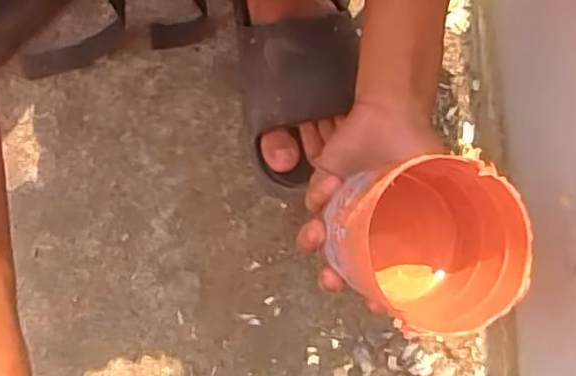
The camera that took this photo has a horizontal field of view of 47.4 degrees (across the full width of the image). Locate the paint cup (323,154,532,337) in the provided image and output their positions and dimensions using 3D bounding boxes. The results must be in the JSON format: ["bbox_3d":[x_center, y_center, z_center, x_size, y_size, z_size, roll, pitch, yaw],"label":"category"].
[{"bbox_3d":[0.072,0.034,0.368,0.098,0.105,0.083,4,75,1],"label":"paint cup"}]

